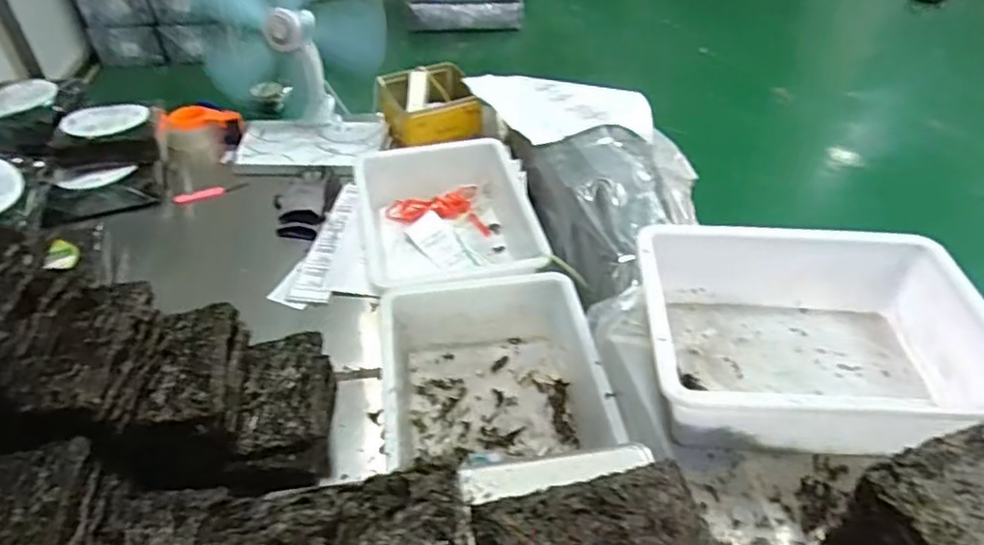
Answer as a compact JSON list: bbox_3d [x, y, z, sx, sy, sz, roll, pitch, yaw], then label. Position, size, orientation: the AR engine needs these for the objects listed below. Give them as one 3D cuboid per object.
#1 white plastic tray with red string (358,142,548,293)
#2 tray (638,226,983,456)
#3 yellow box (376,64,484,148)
[{"bbox_3d":[-0.085,-0.088,1.145,0.273,0.118,0.354,-8,43,-9],"label":"white plastic tray with red string"},{"bbox_3d":[0.351,0.070,0.738,0.351,0.119,0.291,4,42,4],"label":"tray"},{"bbox_3d":[-0.139,-0.369,1.427,0.203,0.087,0.198,-12,43,-13],"label":"yellow box"}]

